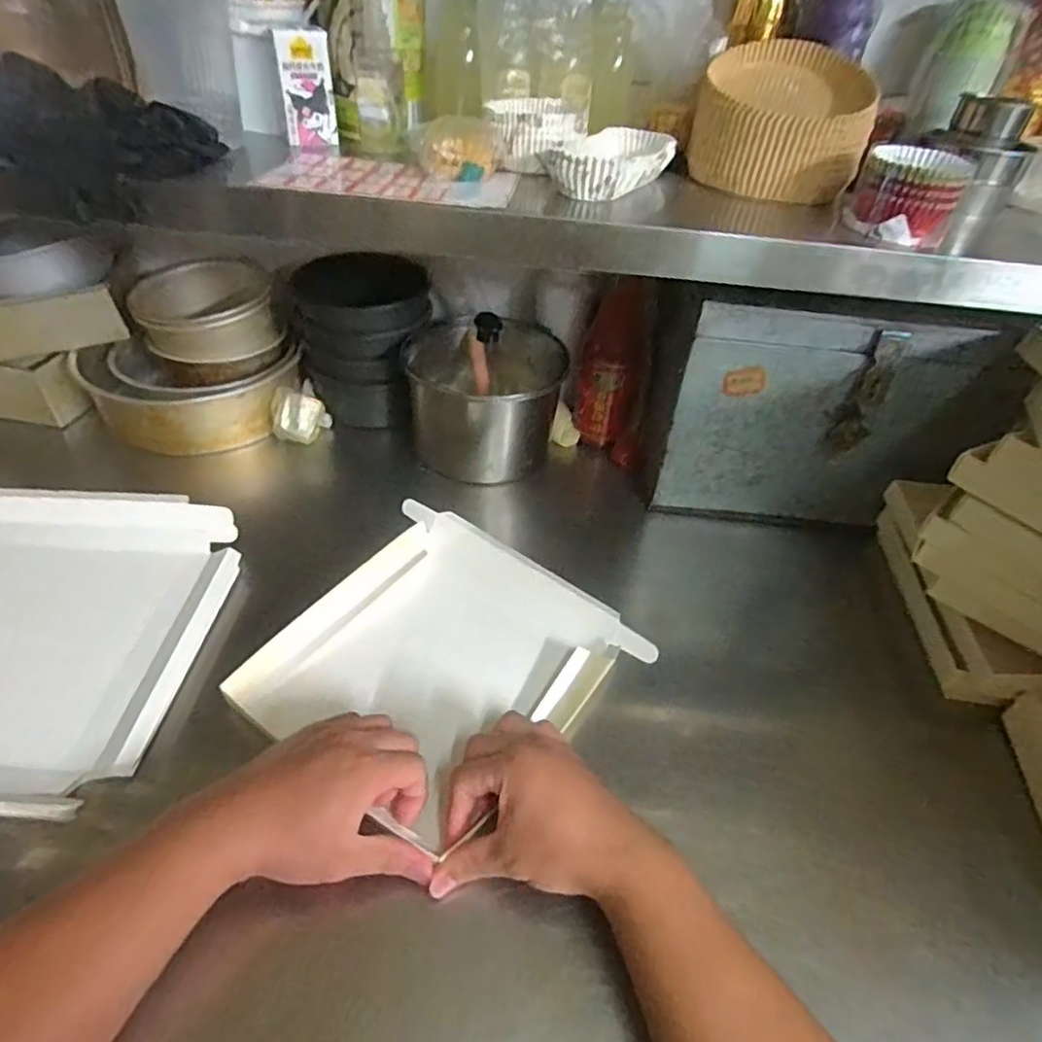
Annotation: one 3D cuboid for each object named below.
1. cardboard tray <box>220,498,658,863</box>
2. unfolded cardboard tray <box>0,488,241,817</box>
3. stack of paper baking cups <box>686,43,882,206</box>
[{"bbox_3d":[-0.062,0.116,0.550,0.240,0.033,0.274,30,46,23],"label":"cardboard tray"},{"bbox_3d":[-0.437,0.094,0.532,0.320,0.048,0.323,4,43,-2],"label":"unfolded cardboard tray"},{"bbox_3d":[0.234,-0.361,0.575,0.148,0.095,0.129,18,44,12],"label":"stack of paper baking cups"}]

